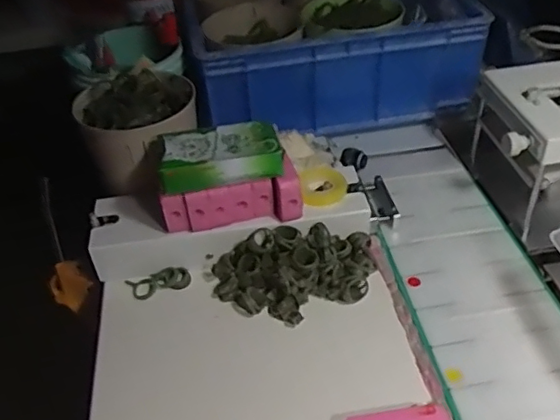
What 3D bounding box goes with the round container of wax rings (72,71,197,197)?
[{"bbox_3d":[-0.139,-0.077,0.578,0.115,0.088,0.104,-8,40,-4],"label":"round container of wax rings"}]

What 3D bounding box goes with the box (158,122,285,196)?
[{"bbox_3d":[-0.052,-0.048,0.502,0.101,0.028,0.058,-11,41,-6],"label":"box"}]

